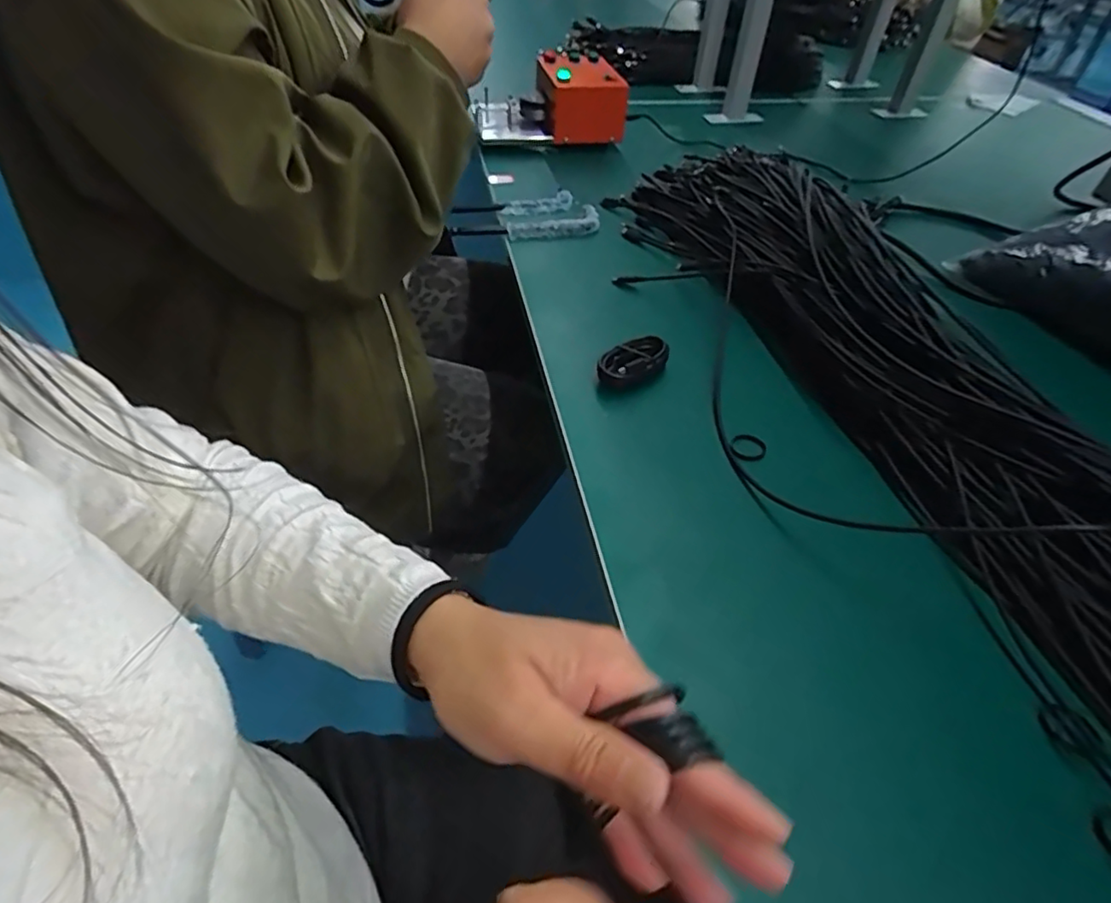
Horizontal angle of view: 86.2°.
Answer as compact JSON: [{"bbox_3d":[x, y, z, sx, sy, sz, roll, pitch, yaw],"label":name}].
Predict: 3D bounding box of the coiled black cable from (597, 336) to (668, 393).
[{"bbox_3d":[0.067,-0.076,0.519,0.044,0.020,0.070,36,54,28],"label":"coiled black cable"}]

